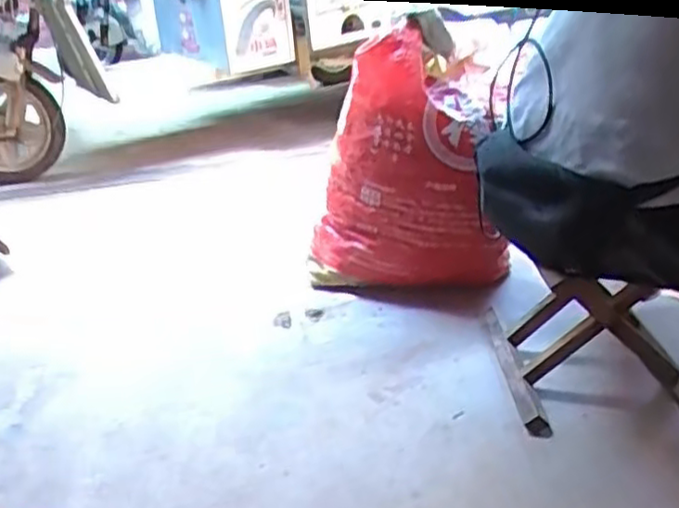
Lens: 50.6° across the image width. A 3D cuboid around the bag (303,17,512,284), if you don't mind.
[{"bbox_3d":[0.131,-0.151,1.445,0.361,0.516,0.199,14,32,30],"label":"bag"}]

